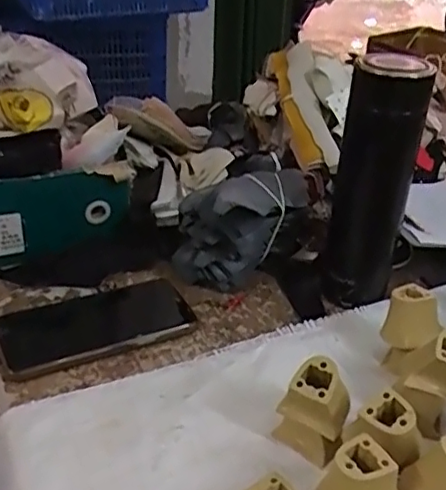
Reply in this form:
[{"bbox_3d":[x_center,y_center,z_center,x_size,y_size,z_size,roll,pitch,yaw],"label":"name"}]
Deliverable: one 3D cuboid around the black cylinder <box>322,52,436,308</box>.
[{"bbox_3d":[0.130,-0.048,0.524,0.064,0.224,0.052,10,32,12],"label":"black cylinder"}]

